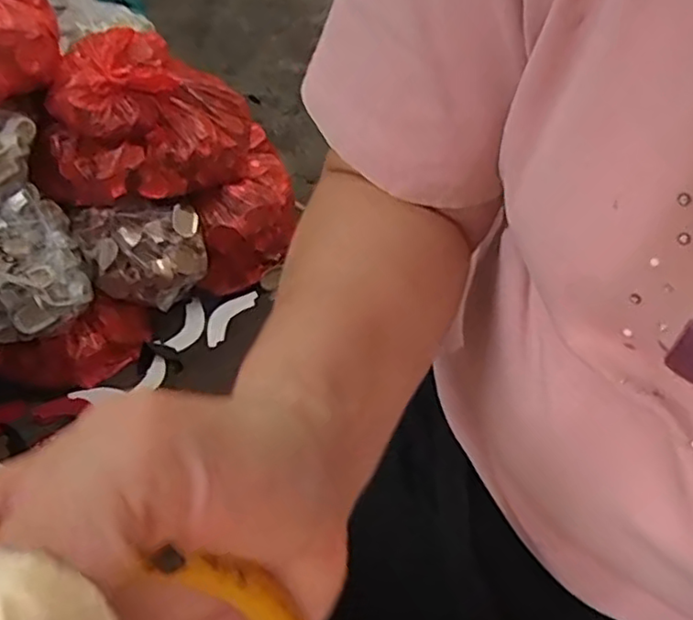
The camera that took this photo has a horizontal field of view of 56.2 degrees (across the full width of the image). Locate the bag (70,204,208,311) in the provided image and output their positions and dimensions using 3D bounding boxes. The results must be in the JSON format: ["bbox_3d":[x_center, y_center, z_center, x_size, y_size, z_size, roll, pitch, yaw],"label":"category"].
[{"bbox_3d":[-0.334,-0.087,1.061,0.179,0.132,0.116,-10,53,-10],"label":"bag"}]

